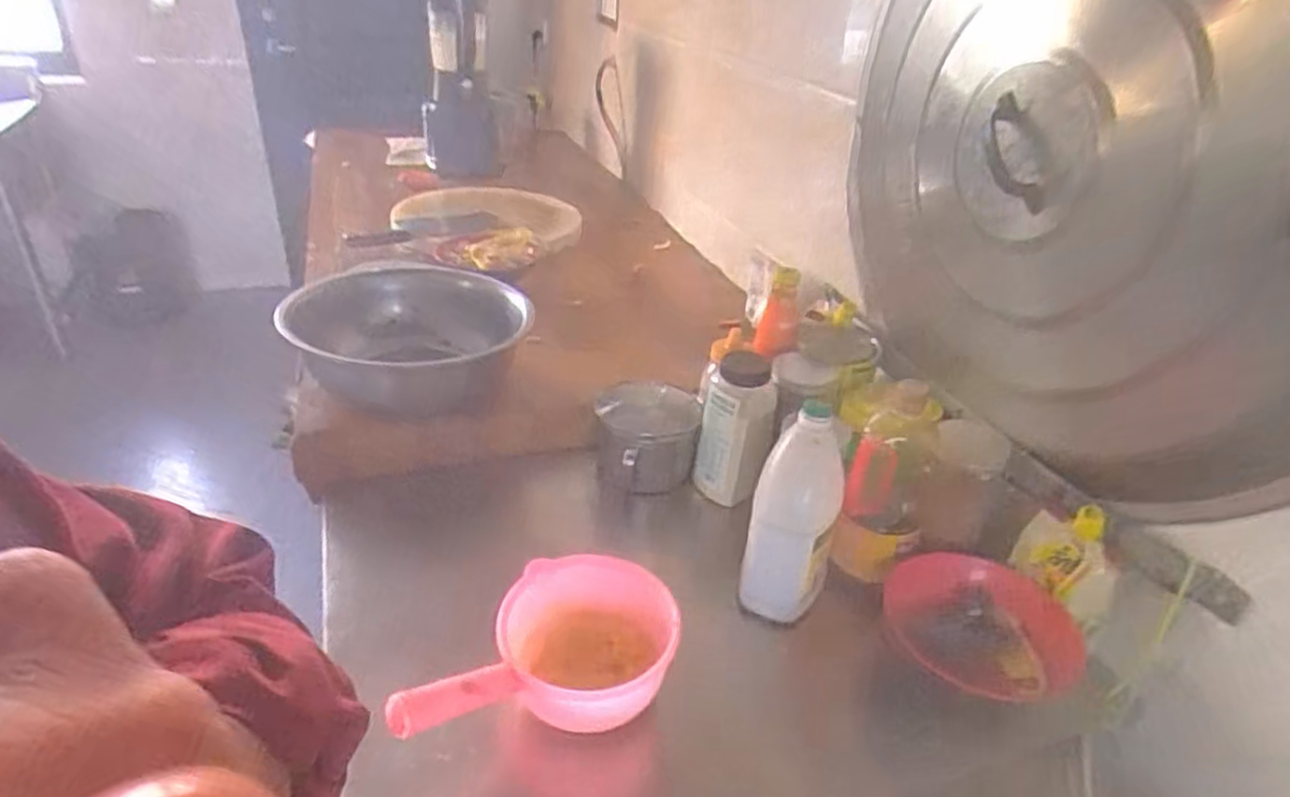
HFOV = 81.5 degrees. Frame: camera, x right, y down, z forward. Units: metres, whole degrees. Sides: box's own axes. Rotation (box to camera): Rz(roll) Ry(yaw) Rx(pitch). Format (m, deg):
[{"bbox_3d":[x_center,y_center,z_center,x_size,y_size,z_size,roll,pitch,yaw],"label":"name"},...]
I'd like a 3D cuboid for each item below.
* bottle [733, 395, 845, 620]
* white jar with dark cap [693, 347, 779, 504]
[{"bbox_3d":[0.159,0.128,0.804,0.090,0.231,0.069,10,32,9],"label":"bottle"},{"bbox_3d":[0.116,0.046,0.979,0.093,0.196,0.070,6,32,3],"label":"white jar with dark cap"}]

